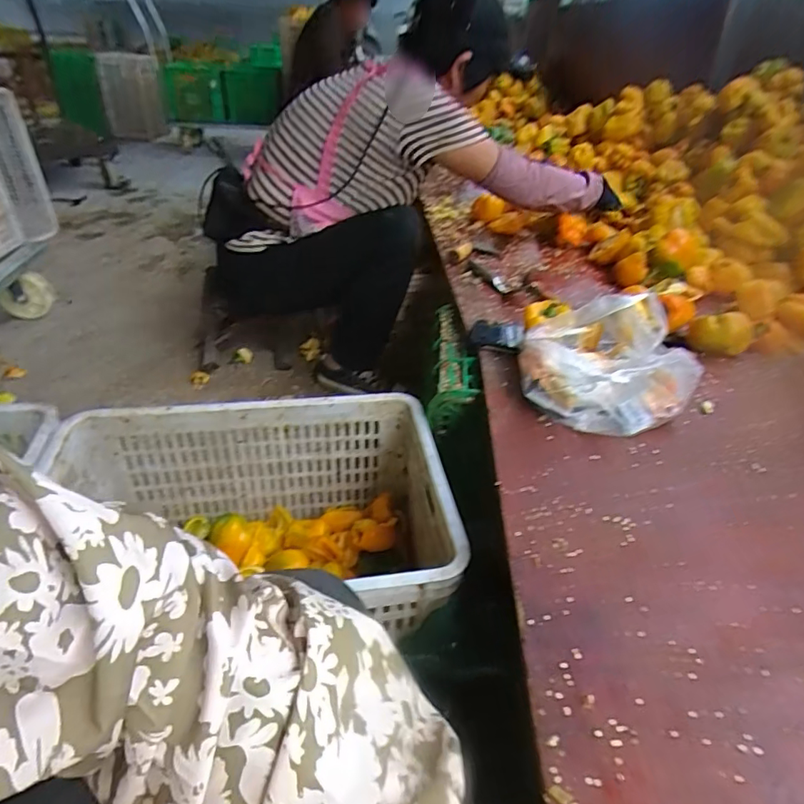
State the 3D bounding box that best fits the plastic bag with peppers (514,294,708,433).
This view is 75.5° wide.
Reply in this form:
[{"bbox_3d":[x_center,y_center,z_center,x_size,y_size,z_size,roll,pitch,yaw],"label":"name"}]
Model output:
[{"bbox_3d":[0.287,-0.061,0.732,0.223,0.130,0.198,-20,40,-28],"label":"plastic bag with peppers"}]

